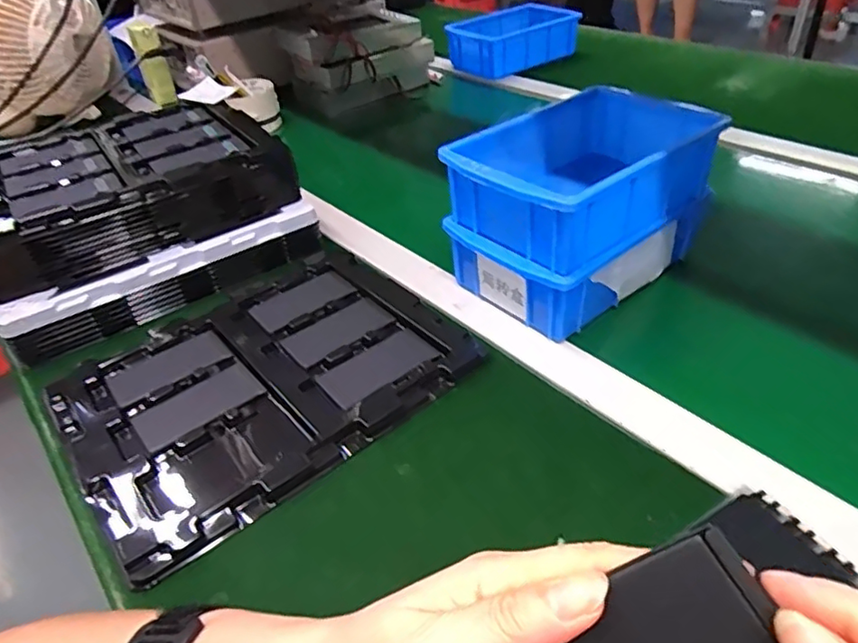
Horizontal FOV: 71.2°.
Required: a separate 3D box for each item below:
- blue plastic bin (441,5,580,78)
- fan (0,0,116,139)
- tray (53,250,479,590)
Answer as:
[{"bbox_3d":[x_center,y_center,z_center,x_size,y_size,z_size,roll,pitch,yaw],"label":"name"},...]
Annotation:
[{"bbox_3d":[0.134,-0.480,1.024,0.202,0.065,0.139,-26,43,-22],"label":"blue plastic bin"},{"bbox_3d":[-0.554,-0.392,0.840,0.190,0.198,0.114,-25,43,-21],"label":"fan"},{"bbox_3d":[-0.121,0.040,0.461,0.280,0.017,0.209,-31,45,-28],"label":"tray"}]

